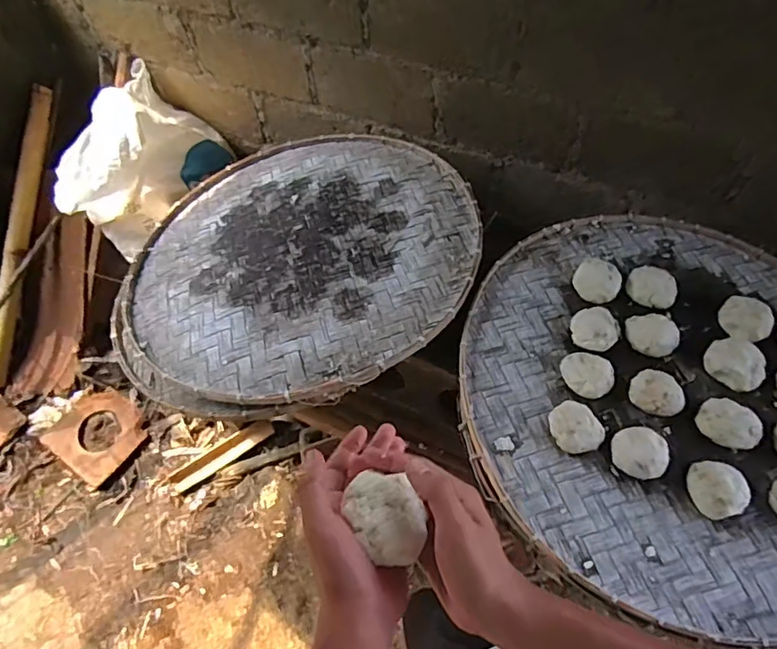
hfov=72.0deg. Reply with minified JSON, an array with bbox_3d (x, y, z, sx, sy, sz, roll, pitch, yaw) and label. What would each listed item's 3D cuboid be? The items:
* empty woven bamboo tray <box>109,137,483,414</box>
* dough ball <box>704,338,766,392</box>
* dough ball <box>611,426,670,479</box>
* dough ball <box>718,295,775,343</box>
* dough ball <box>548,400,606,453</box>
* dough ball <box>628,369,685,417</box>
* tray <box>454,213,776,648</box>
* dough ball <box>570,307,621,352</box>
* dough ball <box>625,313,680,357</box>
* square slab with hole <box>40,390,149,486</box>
[{"bbox_3d":[-0.178,-0.158,1.073,0.707,0.047,0.717,4,53,14],"label":"empty woven bamboo tray"},{"bbox_3d":[0.565,0.065,0.873,0.076,0.048,0.087,-36,66,-18],"label":"dough ball"},{"bbox_3d":[0.374,0.189,0.795,0.074,0.041,0.073,0,60,1],"label":"dough ball"},{"bbox_3d":[0.617,-0.010,0.925,0.078,0.049,0.087,-32,65,-16],"label":"dough ball"},{"bbox_3d":[0.284,0.158,0.817,0.067,0.049,0.083,-31,64,-16],"label":"dough ball"},{"bbox_3d":[0.428,0.101,0.844,0.076,0.038,0.078,0,60,1],"label":"dough ball"},{"bbox_3d":[0.480,0.092,0.866,0.699,0.070,0.691,17,61,11],"label":"tray"},{"bbox_3d":[0.355,0.011,0.913,0.075,0.030,0.074,0,60,1],"label":"dough ball"},{"bbox_3d":[0.450,0.016,0.904,0.081,0.032,0.068,-4,60,-2],"label":"dough ball"},{"bbox_3d":[-0.824,0.306,1.524,0.237,0.033,0.225,30,65,17],"label":"square slab with hole"}]

